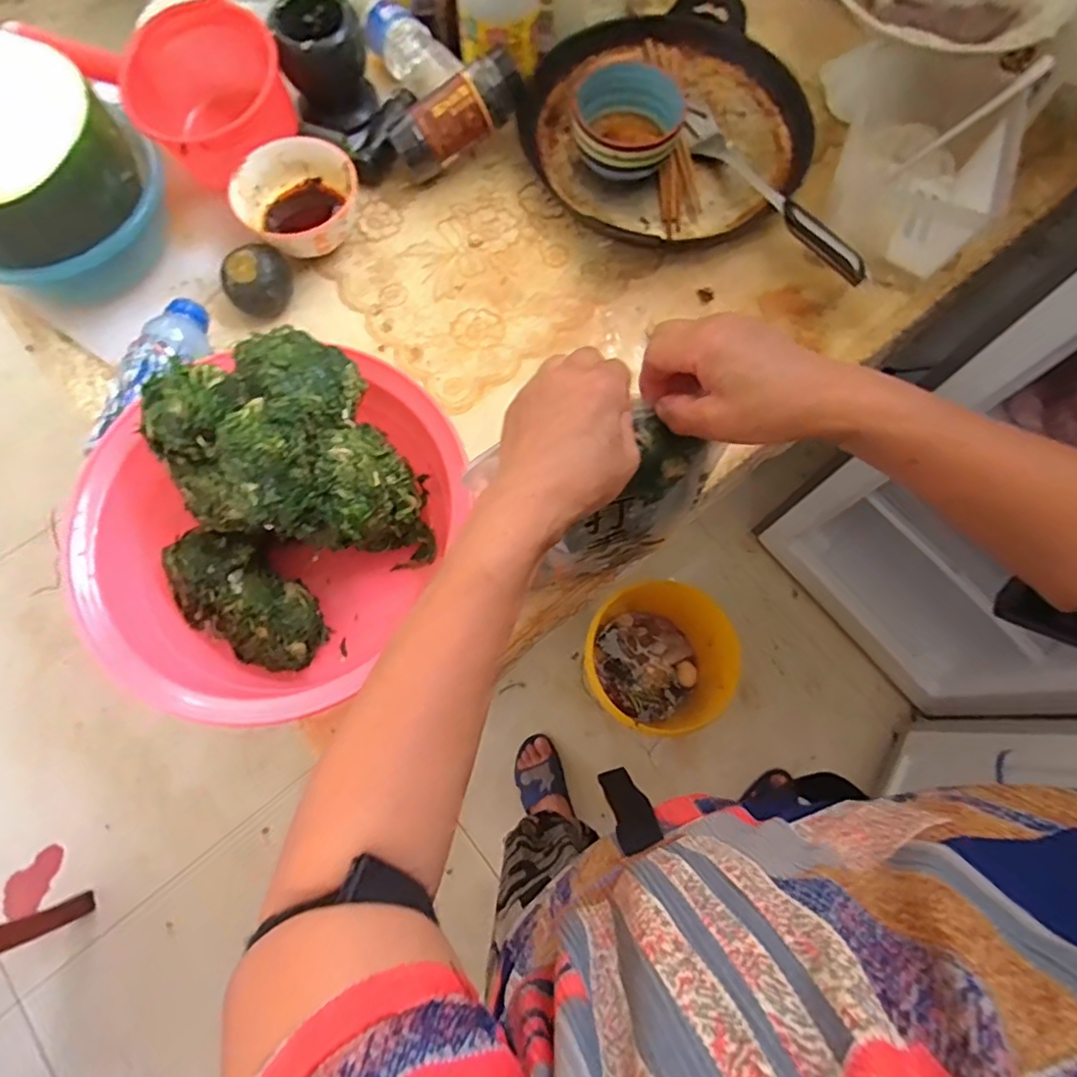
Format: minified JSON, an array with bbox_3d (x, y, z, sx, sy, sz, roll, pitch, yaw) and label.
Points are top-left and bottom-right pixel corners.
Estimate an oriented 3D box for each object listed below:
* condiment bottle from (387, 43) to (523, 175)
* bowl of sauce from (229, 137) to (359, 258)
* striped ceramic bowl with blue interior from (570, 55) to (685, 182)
[{"bbox_3d":[-0.088,-0.471,0.691,0.156,0.072,0.056,-32,76,7],"label":"condiment bottle"},{"bbox_3d":[-0.256,-0.359,0.667,0.122,0.063,0.122,0,73,0],"label":"bowl of sauce"},{"bbox_3d":[0.100,-0.456,0.696,0.115,0.065,0.136,4,73,1],"label":"striped ceramic bowl with blue interior"}]

